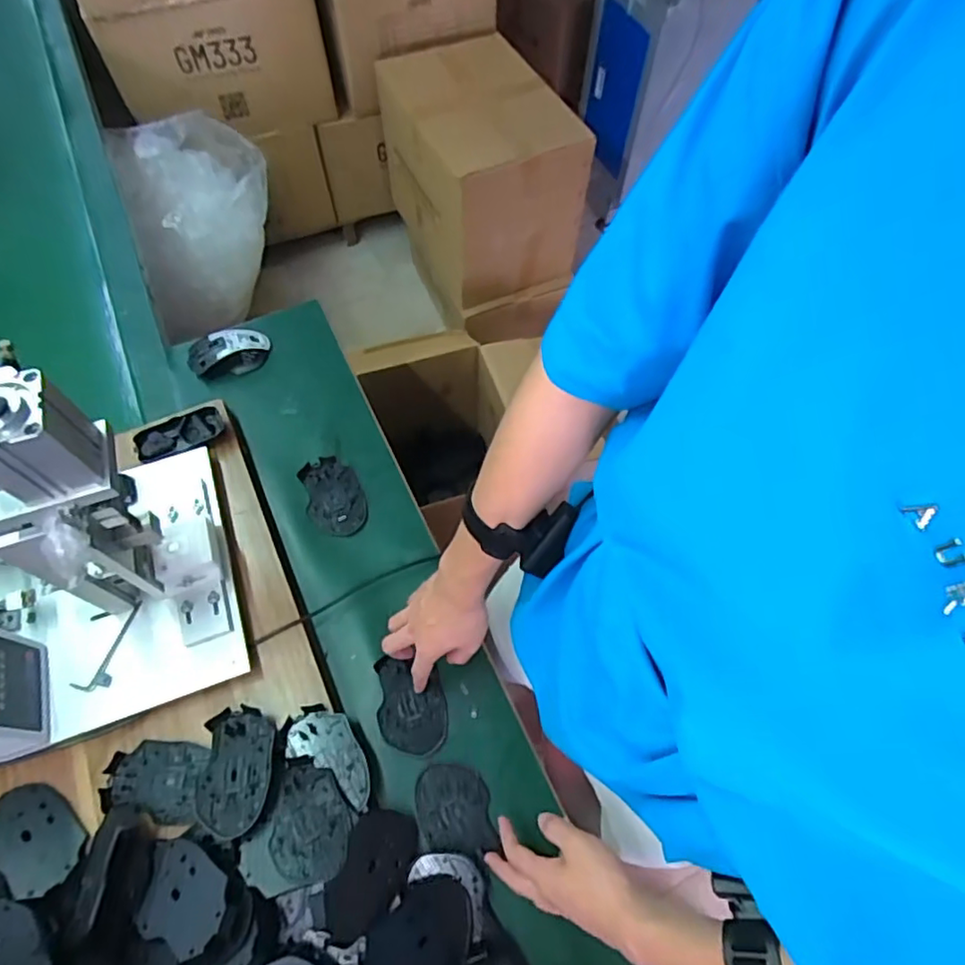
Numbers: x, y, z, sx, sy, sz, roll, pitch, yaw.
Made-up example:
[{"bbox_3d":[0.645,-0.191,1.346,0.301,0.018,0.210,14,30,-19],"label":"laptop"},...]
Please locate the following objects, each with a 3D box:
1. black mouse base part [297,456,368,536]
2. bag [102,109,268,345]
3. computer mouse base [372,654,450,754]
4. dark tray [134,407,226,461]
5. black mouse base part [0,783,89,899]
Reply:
[{"bbox_3d":[-0.196,0.017,0.795,0.072,0.010,0.115,-20,64,-11],"label":"black mouse base part"},{"bbox_3d":[-0.635,-0.597,1.403,0.314,0.358,0.349,-21,64,-12],"label":"bag"},{"bbox_3d":[-0.079,0.249,0.679,0.074,0.005,0.103,-5,61,-7],"label":"computer mouse base"},{"bbox_3d":[-0.399,-0.063,0.798,0.109,0.016,0.053,-23,76,-16],"label":"dark tray"},{"bbox_3d":[-0.441,0.347,0.591,0.105,0.004,0.074,26,42,14],"label":"black mouse base part"}]

